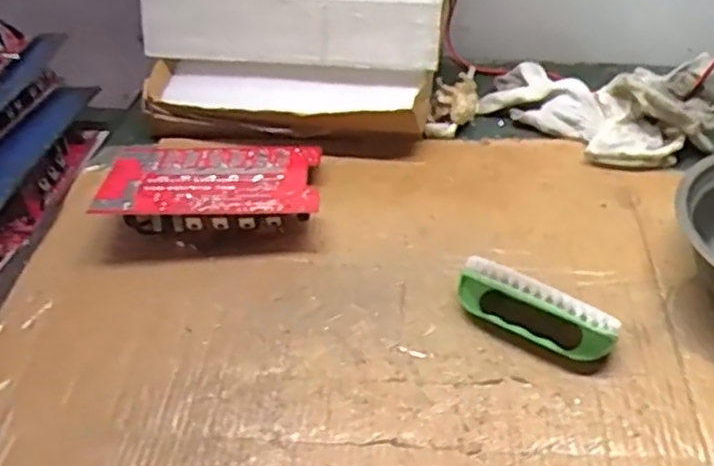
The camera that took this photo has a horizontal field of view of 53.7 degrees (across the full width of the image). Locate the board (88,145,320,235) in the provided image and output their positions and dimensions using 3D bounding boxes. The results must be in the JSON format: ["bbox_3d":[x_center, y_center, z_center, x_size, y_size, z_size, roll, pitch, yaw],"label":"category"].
[{"bbox_3d":[-0.136,-0.041,0.668,0.197,0.048,0.139,1,30,-4],"label":"board"}]

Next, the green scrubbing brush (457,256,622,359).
[{"bbox_3d":[0.134,0.060,0.538,0.124,0.047,0.031,21,50,24],"label":"green scrubbing brush"}]

